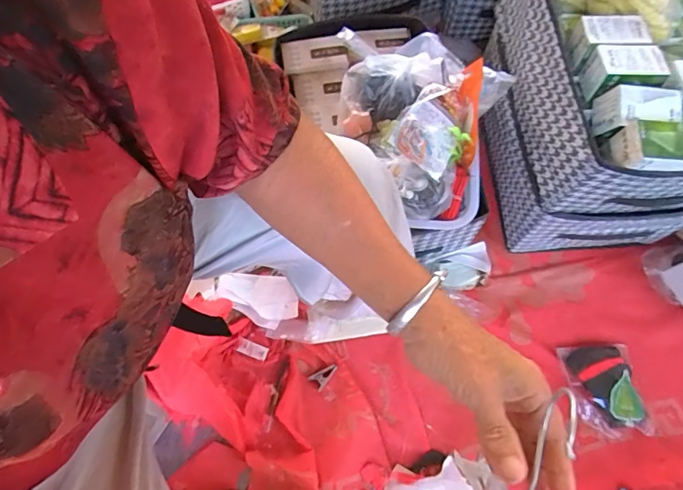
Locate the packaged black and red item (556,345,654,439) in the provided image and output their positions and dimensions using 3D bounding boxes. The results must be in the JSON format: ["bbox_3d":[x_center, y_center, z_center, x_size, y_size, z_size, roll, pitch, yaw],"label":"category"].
[{"bbox_3d":[0.439,0.240,0.748,0.111,0.027,0.144,-5,69,-2],"label":"packaged black and red item"}]

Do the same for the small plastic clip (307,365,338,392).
[{"bbox_3d":[-0.029,0.218,0.755,0.049,0.014,0.030,-40,74,-14],"label":"small plastic clip"}]

